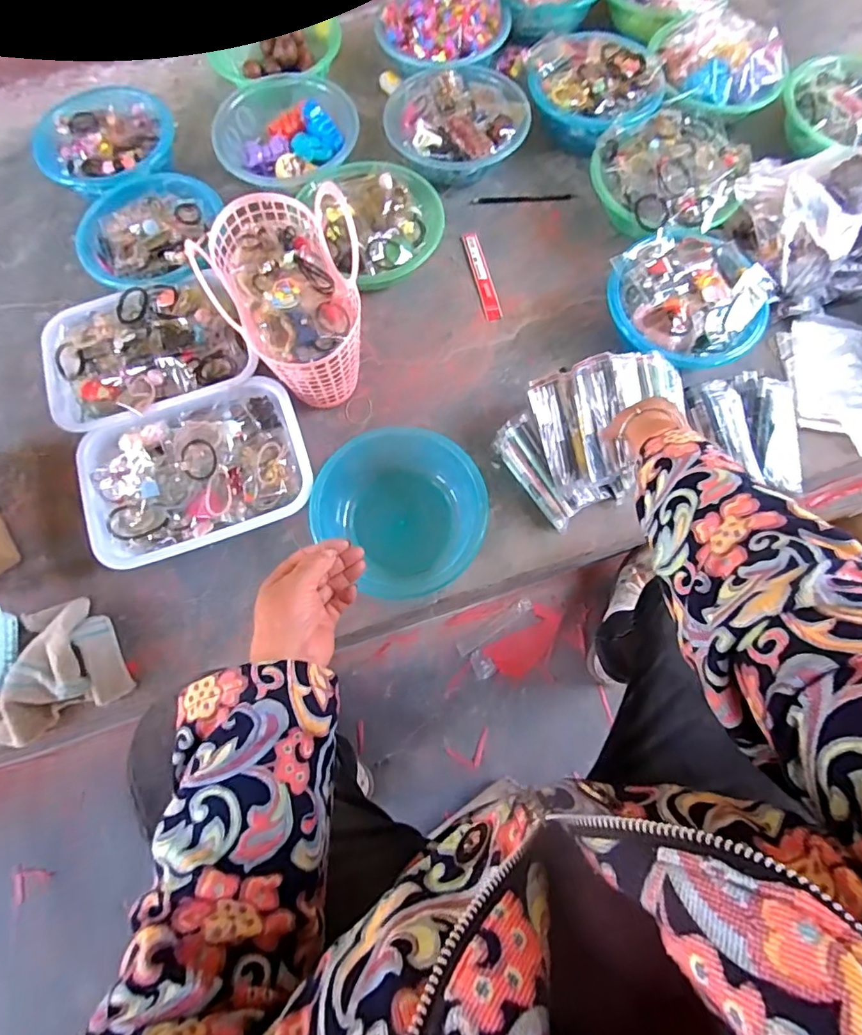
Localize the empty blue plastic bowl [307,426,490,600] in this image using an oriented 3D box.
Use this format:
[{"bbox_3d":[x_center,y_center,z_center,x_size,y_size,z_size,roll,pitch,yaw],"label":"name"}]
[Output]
[{"bbox_3d":[-0.038,-0.008,0.664,0.201,0.088,0.208,0,73,0],"label":"empty blue plastic bowl"}]

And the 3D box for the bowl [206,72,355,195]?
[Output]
[{"bbox_3d":[-0.246,-0.650,0.860,0.238,0.076,0.203,-25,75,-7],"label":"bowl"}]

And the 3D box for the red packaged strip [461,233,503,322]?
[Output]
[{"bbox_3d":[0.083,-0.401,0.818,0.028,0.004,0.175,-12,74,-4],"label":"red packaged strip"}]

